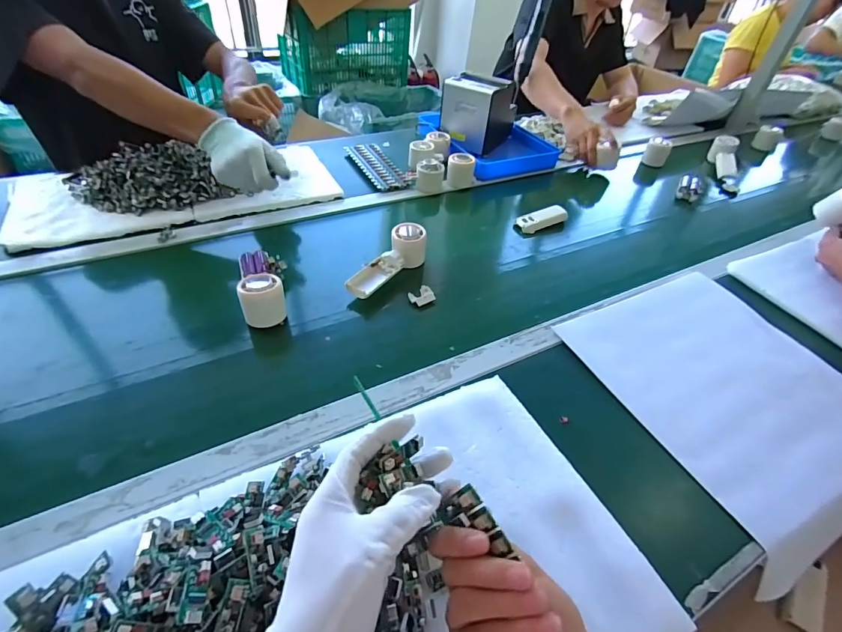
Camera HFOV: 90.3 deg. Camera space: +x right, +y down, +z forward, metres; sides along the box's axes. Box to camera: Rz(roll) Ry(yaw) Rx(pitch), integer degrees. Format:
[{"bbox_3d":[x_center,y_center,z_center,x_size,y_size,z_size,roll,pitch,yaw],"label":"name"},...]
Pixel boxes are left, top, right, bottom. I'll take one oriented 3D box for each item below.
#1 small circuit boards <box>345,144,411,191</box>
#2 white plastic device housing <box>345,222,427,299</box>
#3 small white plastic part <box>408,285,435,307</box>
[{"bbox_3d":[-0.095,-0.337,0.934,0.089,0.016,0.213,-17,48,-23],"label":"small circuit boards"},{"bbox_3d":[-0.049,-0.083,0.647,0.054,0.056,0.156,26,46,20],"label":"white plastic device housing"},{"bbox_3d":[0.002,-0.030,0.634,0.043,0.008,0.029,-24,51,-29],"label":"small white plastic part"}]

